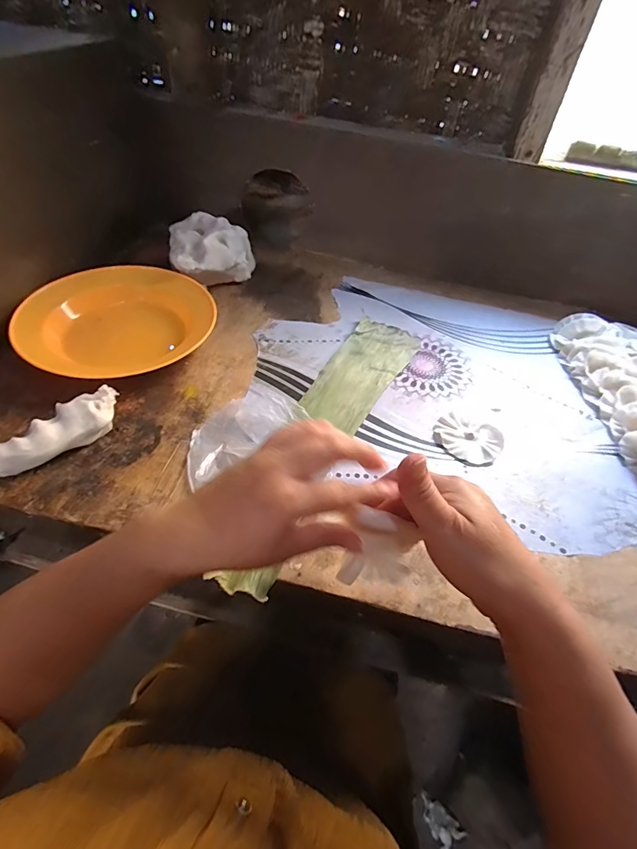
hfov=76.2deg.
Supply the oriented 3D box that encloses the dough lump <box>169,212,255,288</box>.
[{"bbox_3d":[-0.151,-0.249,0.585,0.114,0.074,0.078,-17,53,-19],"label":"dough lump"}]

